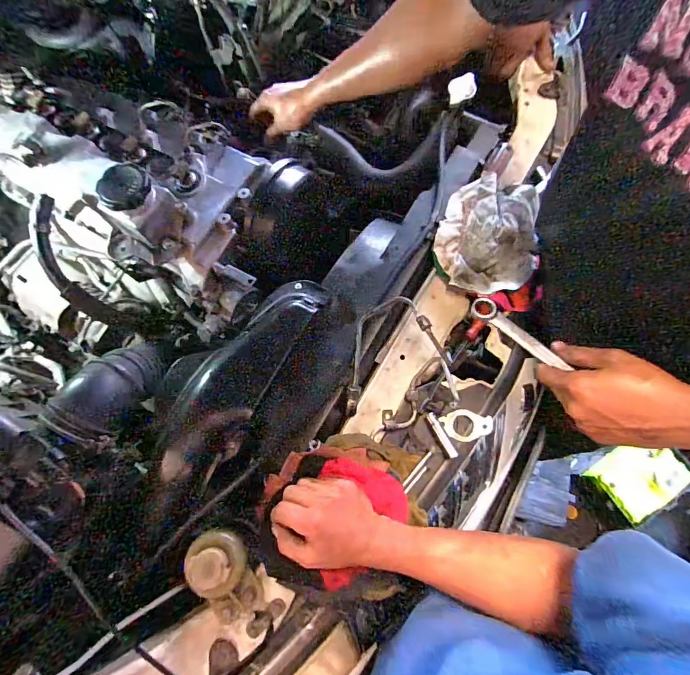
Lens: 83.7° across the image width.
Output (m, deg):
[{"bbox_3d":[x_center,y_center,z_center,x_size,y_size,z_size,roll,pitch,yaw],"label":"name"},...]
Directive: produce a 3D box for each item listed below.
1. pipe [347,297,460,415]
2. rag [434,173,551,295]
[{"bbox_3d":[0.060,0.018,0.502,0.137,0.067,0.148,-9,74,-3],"label":"pipe"},{"bbox_3d":[0.212,-0.152,0.562,0.148,0.044,0.165,9,74,2],"label":"rag"}]

